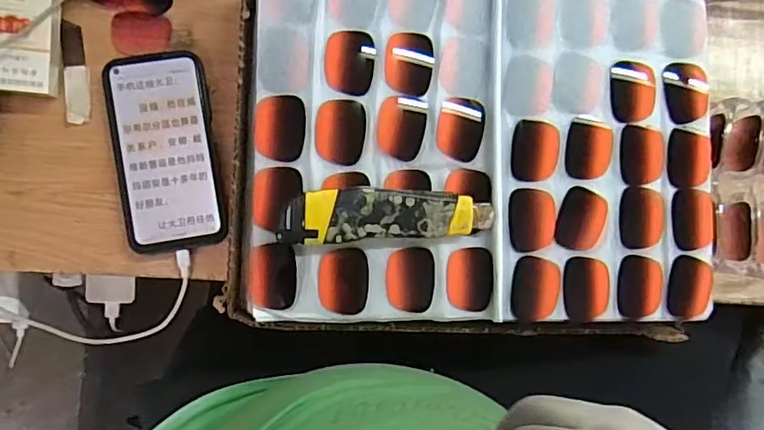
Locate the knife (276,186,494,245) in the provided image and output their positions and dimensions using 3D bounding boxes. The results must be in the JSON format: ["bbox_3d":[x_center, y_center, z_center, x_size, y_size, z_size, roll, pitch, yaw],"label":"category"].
[{"bbox_3d":[0.005,-0.001,0.408,0.154,0.021,0.037,-4,89,-6],"label":"knife"}]

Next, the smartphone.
[{"bbox_3d":[-0.182,-0.055,0.469,0.080,0.014,0.165,-9,89,-6],"label":"smartphone"}]

